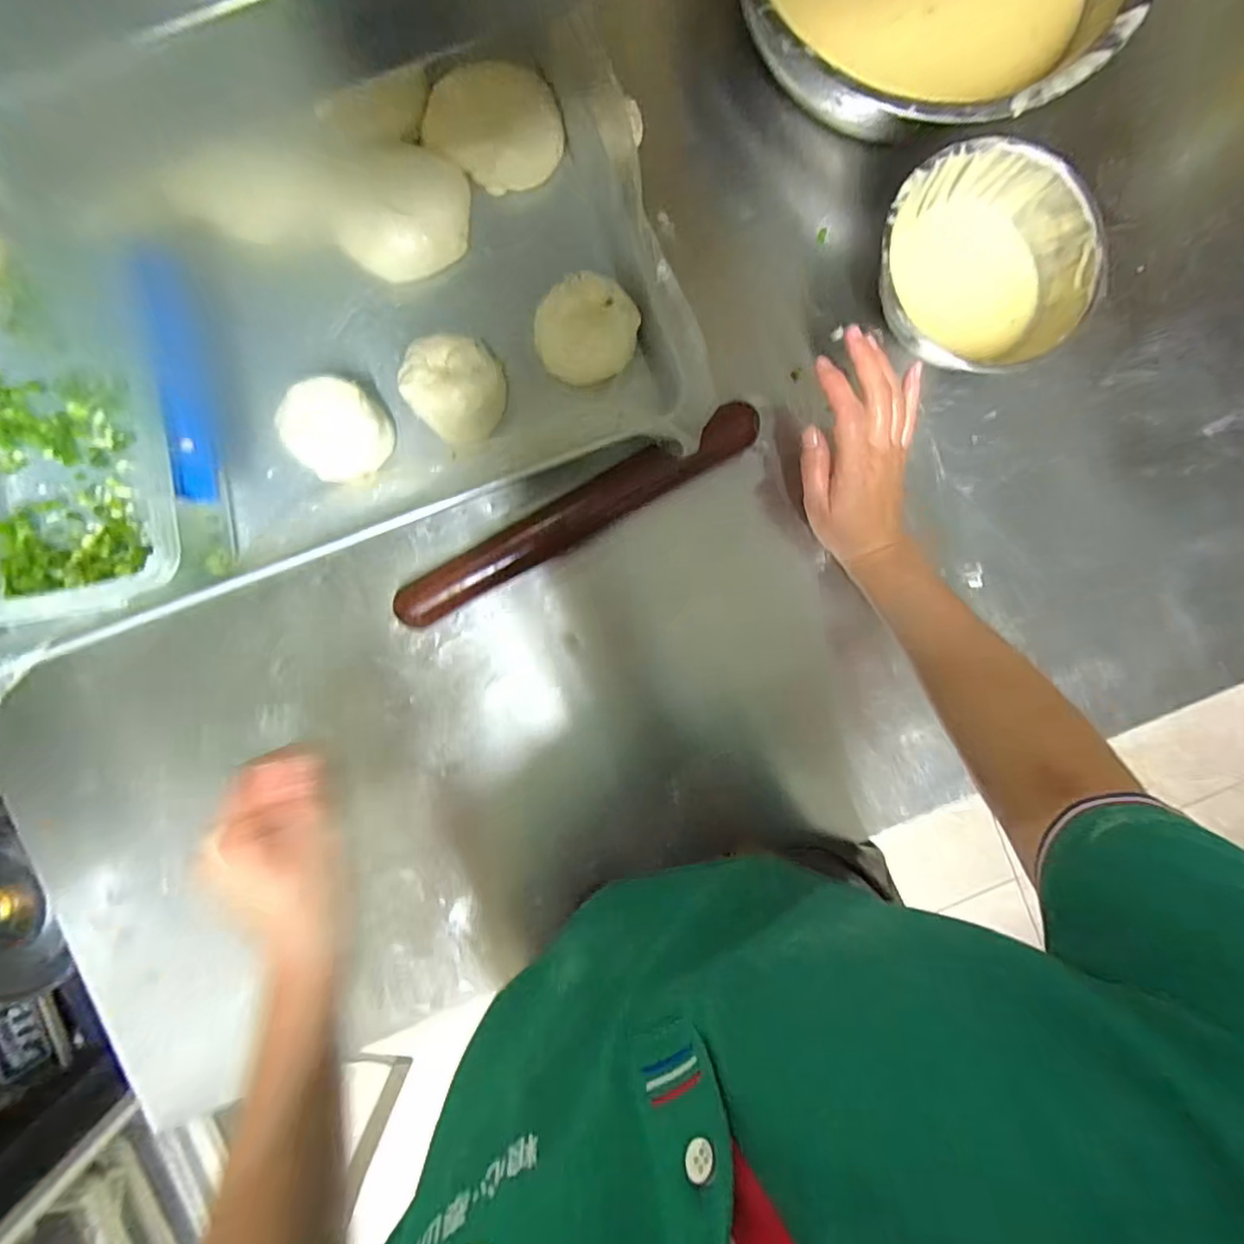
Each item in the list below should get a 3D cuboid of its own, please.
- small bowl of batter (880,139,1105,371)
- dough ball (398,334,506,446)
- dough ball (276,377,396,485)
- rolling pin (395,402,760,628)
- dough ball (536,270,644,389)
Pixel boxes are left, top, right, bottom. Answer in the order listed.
[{"bbox_3d":[0.273,-0.274,0.459,0.154,0.068,0.156,0,94,-3],"label":"small bowl of batter"},{"bbox_3d":[-0.130,-0.179,0.458,0.071,0.047,0.072,0,94,-3],"label":"dough ball"},{"bbox_3d":[-0.218,-0.146,0.461,0.067,0.070,0.071,0,94,-3],"label":"dough ball"},{"bbox_3d":[-0.036,-0.088,0.475,0.312,0.034,0.038,-30,94,0],"label":"rolling pin"},{"bbox_3d":[-0.025,-0.227,0.459,0.082,0.052,0.069,-24,94,-1],"label":"dough ball"}]

